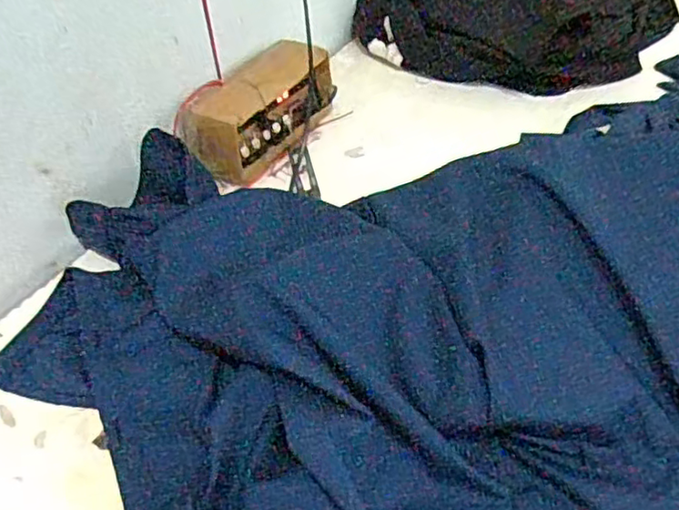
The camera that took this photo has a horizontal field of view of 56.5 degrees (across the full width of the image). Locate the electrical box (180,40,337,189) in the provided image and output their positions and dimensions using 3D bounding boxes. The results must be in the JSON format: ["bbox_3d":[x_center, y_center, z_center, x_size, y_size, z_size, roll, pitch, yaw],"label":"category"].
[{"bbox_3d":[-0.084,-0.162,0.698,0.073,0.087,0.186,20,49,25],"label":"electrical box"}]

